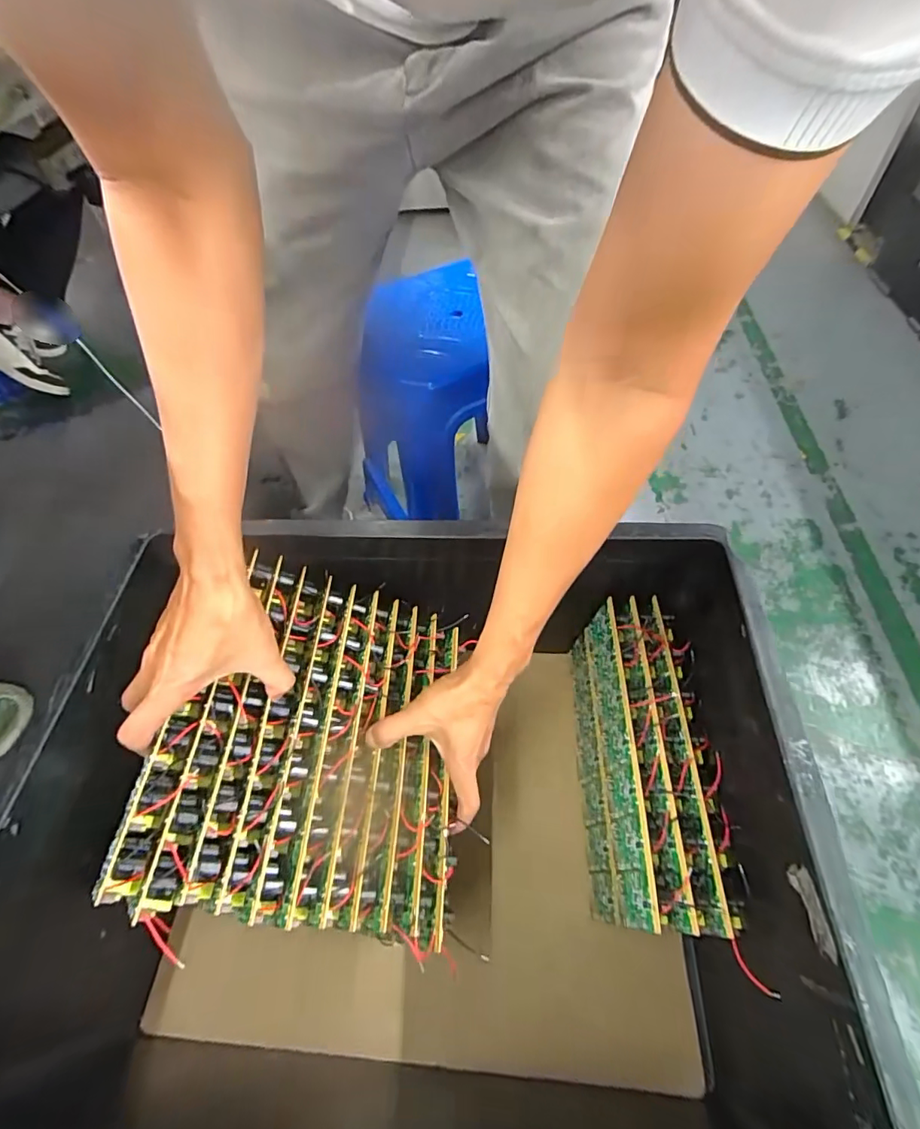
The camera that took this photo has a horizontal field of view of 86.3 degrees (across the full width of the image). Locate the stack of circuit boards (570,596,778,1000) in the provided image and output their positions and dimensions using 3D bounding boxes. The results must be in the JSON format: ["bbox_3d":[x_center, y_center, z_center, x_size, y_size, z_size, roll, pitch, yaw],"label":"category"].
[{"bbox_3d":[0.166,0.175,0.455,0.092,0.124,0.270,-1,56,5],"label":"stack of circuit boards"}]

